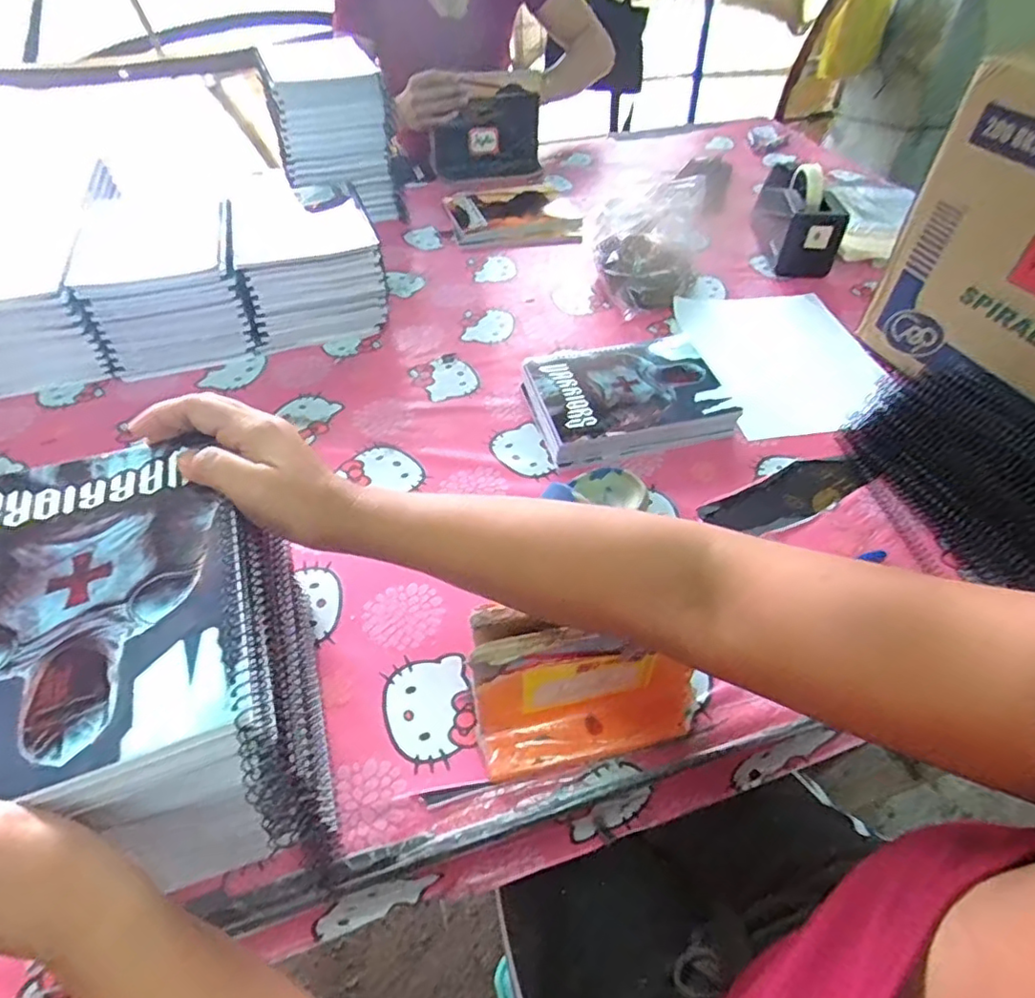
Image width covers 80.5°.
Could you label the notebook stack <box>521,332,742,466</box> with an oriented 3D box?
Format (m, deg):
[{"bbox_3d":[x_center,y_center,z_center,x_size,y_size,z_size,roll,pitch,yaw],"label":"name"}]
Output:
[{"bbox_3d":[0.119,-0.111,0.669,0.201,0.038,0.157,-9,48,-8],"label":"notebook stack"}]

